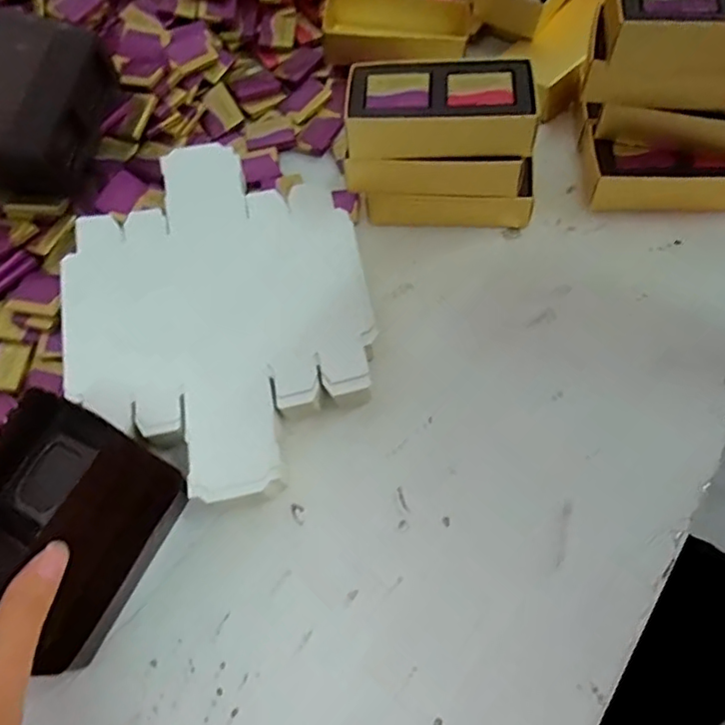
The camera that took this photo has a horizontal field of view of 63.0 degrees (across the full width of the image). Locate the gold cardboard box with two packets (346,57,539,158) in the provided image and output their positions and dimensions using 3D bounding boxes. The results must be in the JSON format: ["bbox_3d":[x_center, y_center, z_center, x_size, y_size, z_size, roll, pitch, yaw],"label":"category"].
[{"bbox_3d":[0.048,-0.162,0.370,0.111,0.033,0.058,1,63,8],"label":"gold cardboard box with two packets"}]

